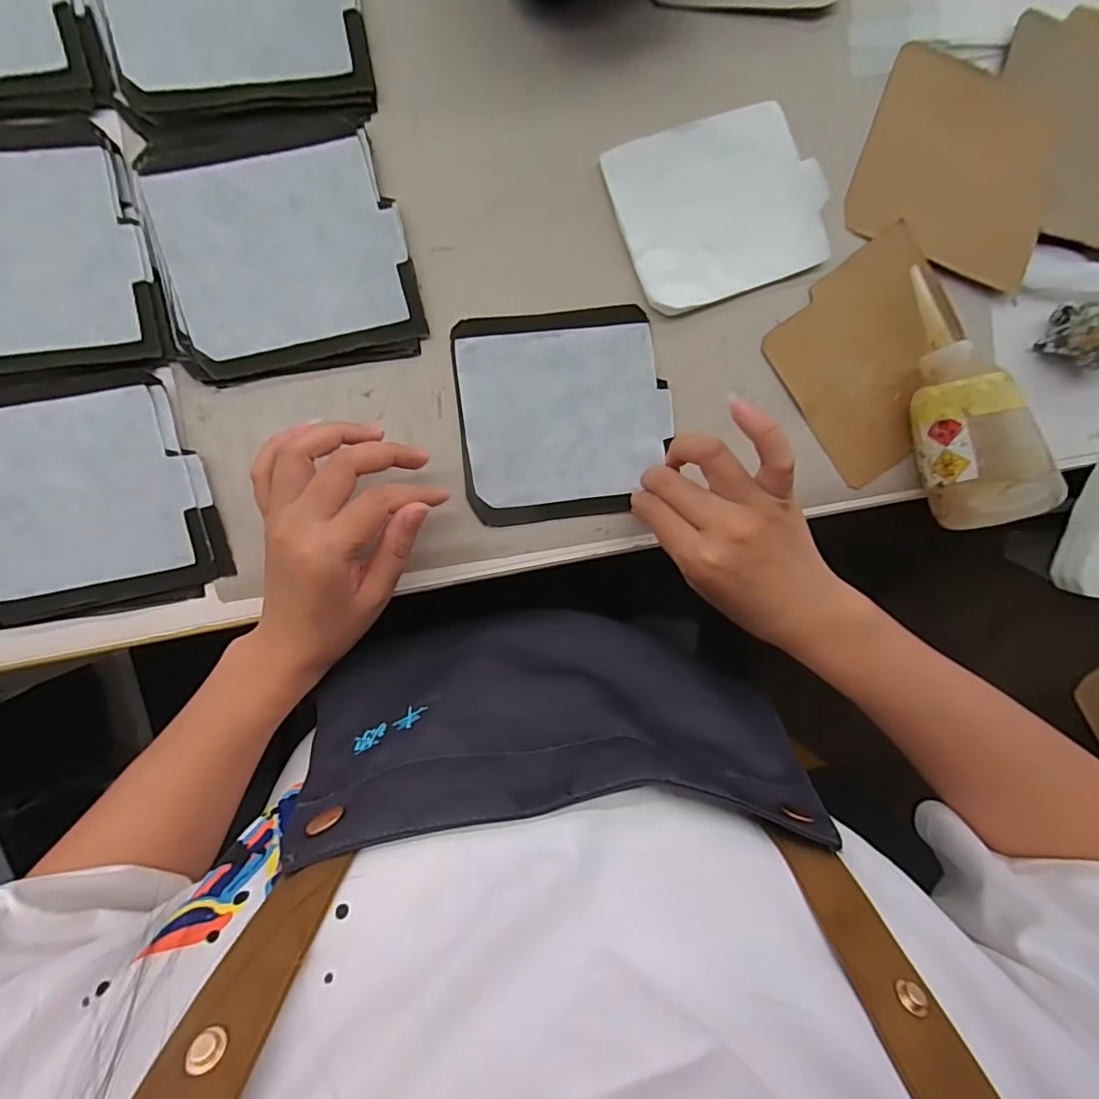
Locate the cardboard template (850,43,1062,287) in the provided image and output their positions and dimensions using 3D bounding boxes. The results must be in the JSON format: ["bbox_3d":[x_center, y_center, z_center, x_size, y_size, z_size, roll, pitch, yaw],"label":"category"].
[{"bbox_3d":[0.282,-0.261,0.371,0.132,0.007,0.134,19,90,-2],"label":"cardboard template"}]

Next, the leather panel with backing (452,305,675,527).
[{"bbox_3d":[0.010,-0.086,0.351,0.133,0.006,0.129,-7,95,-6],"label":"leather panel with backing"}]

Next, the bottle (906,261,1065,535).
[{"bbox_3d":[0.268,-0.100,0.351,0.054,0.051,0.170,-11,82,-6],"label":"bottle"}]

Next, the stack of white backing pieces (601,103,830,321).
[{"bbox_3d":[0.110,-0.219,0.346,0.127,0.008,0.104,-20,96,-5],"label":"stack of white backing pieces"}]

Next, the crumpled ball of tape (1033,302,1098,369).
[{"bbox_3d":[0.374,-0.147,0.375,0.049,0.028,0.029,24,91,-8],"label":"crumpled ball of tape"}]

